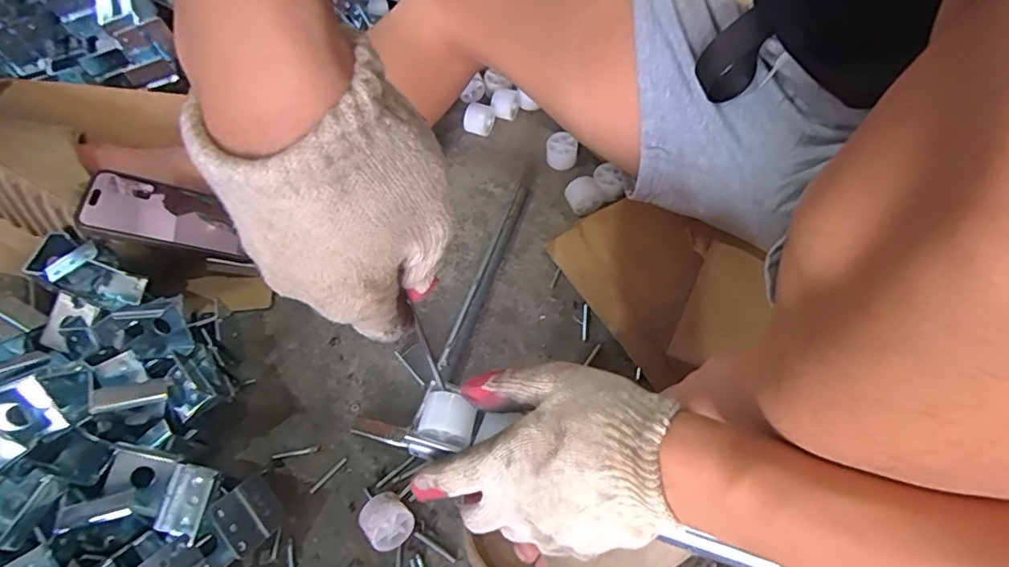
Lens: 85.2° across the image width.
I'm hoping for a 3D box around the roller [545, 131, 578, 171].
[{"bbox_3d":[0.064,-0.147,0.616,0.035,0.030,0.030,4,59,5],"label":"roller"}]

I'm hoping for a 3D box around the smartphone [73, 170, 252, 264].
[{"bbox_3d":[-0.318,-0.064,0.520,0.132,0.013,0.069,12,51,-27],"label":"smartphone"}]

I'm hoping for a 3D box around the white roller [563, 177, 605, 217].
[{"bbox_3d":[0.082,-0.088,0.578,0.037,0.030,0.033,-36,63,-18],"label":"white roller"}]

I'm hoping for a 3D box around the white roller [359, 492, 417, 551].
[{"bbox_3d":[-0.090,0.183,0.422,0.035,0.037,0.034,38,67,23],"label":"white roller"}]

